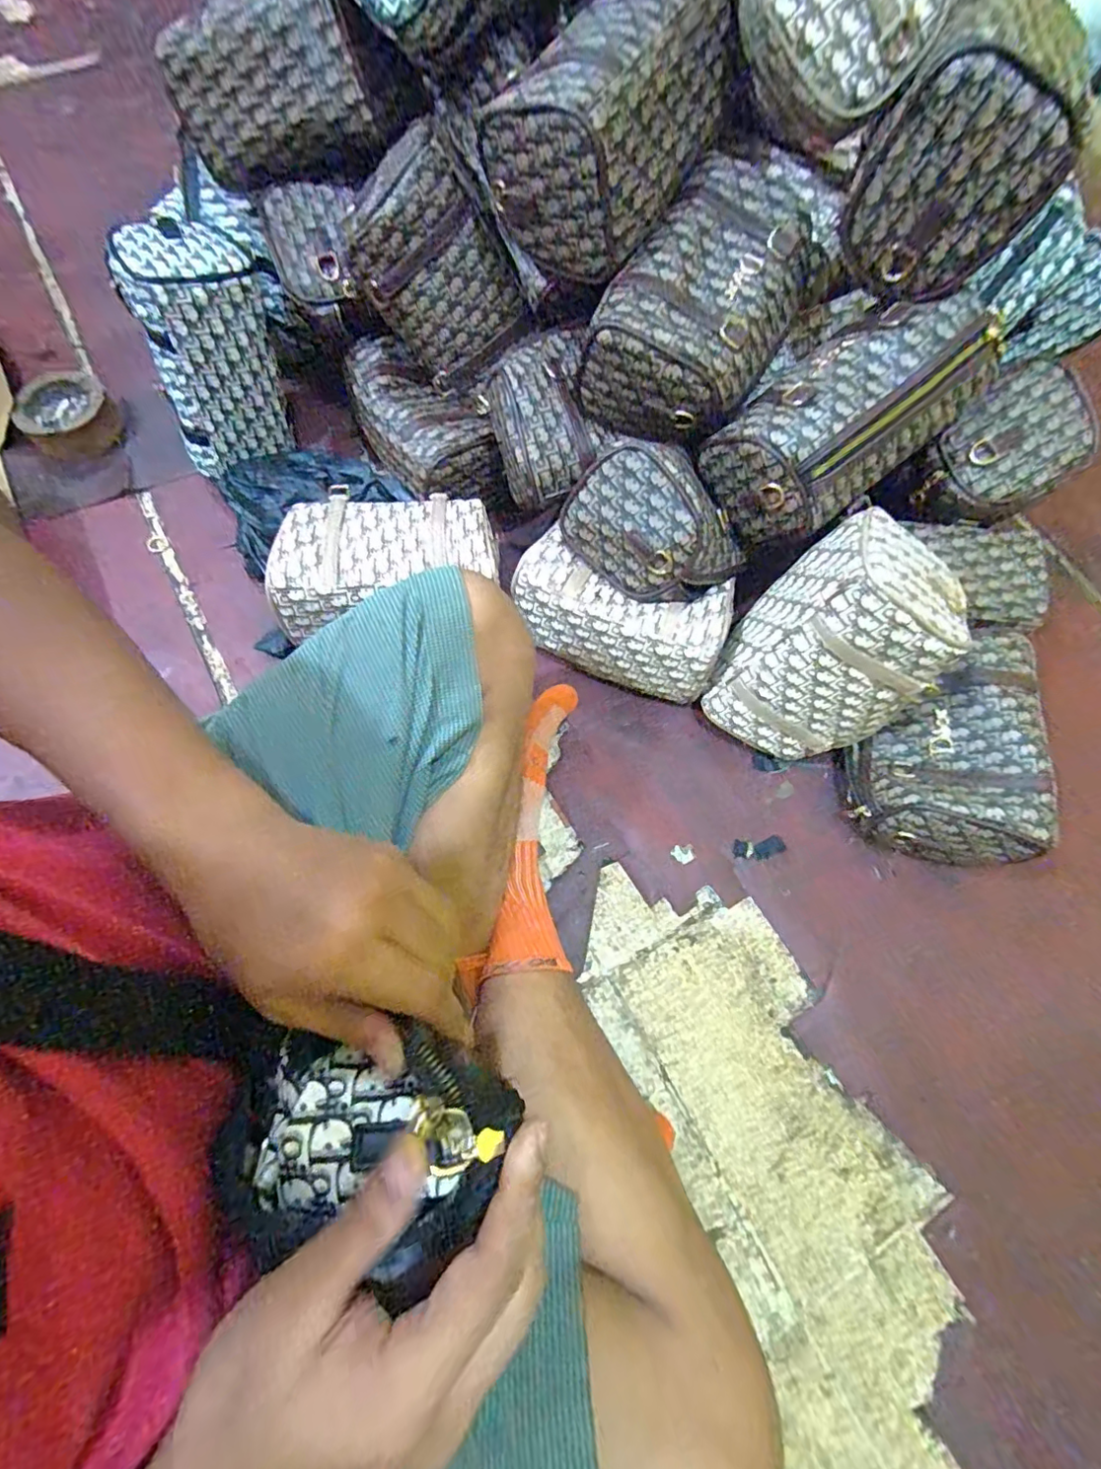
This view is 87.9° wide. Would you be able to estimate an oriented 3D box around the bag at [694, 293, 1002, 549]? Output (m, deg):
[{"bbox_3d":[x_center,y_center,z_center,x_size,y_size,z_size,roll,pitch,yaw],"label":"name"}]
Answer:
[{"bbox_3d":[0.263,-0.276,0.503,0.241,0.100,0.117,-34,72,17],"label":"bag"}]

